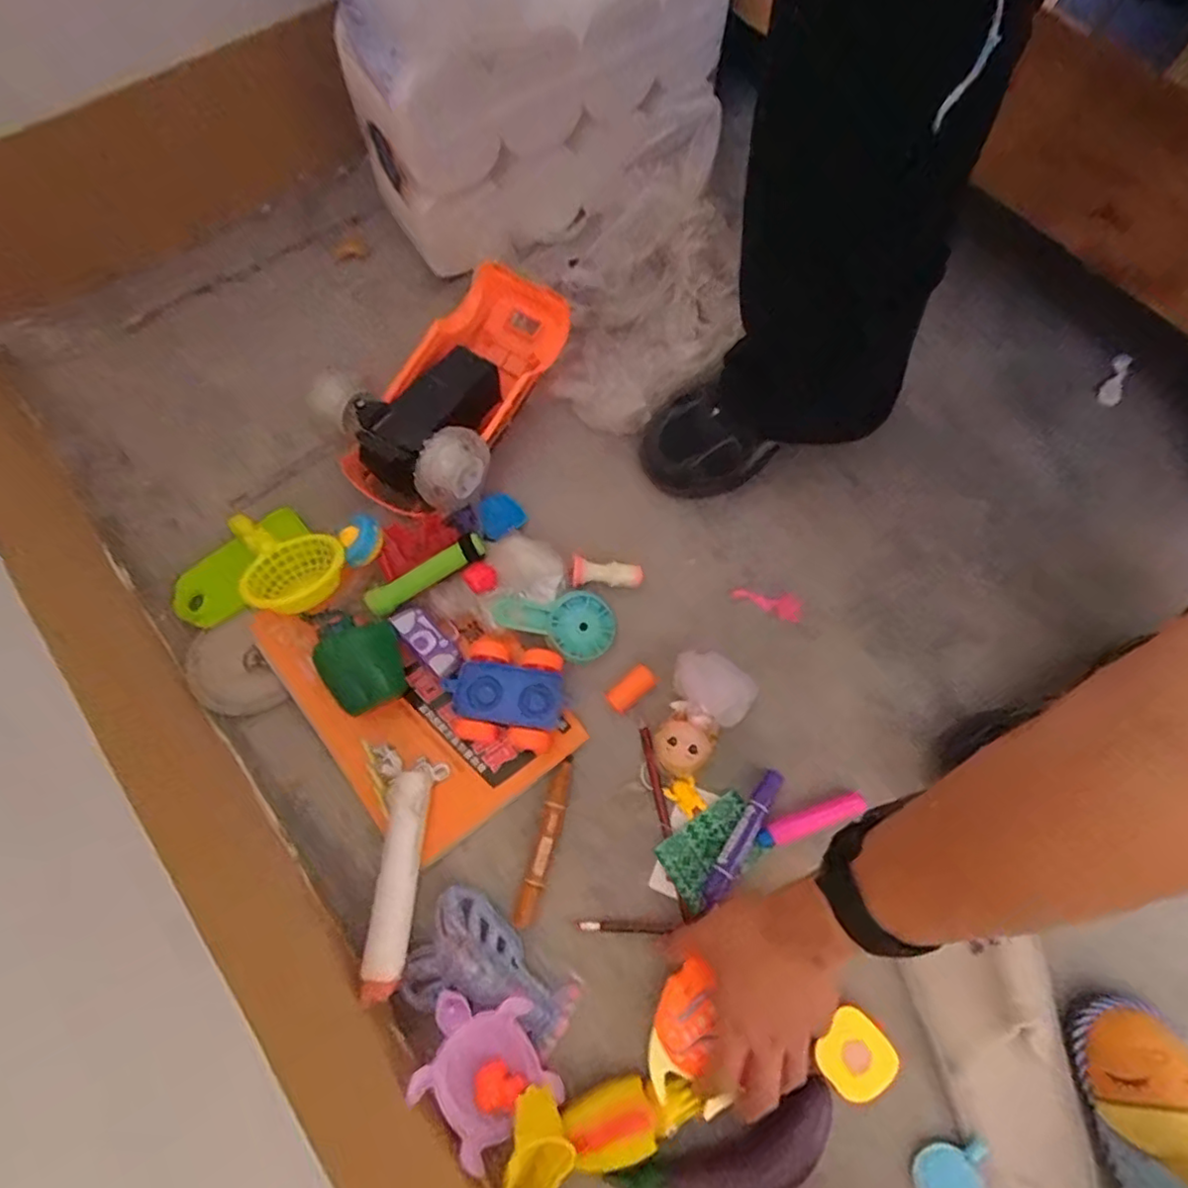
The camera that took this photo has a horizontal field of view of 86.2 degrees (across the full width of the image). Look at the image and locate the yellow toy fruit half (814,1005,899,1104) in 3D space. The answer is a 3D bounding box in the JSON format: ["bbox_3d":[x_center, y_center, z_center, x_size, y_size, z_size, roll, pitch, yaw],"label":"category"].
[{"bbox_3d":[0.182,0.321,0.440,0.045,0.015,0.048,42,73,14],"label":"yellow toy fruit half"}]

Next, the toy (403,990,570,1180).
[{"bbox_3d":[-0.076,0.324,0.439,0.086,0.033,0.098,-34,73,-13],"label":"toy"}]

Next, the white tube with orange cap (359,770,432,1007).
[{"bbox_3d":[-0.149,0.216,0.484,0.034,0.028,0.153,1,69,-1],"label":"white tube with orange cap"}]

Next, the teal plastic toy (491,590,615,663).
[{"bbox_3d":[-0.034,0.024,0.554,0.105,0.011,0.058,10,68,-11],"label":"teal plastic toy"}]

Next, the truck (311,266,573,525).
[{"bbox_3d":[-0.116,-0.185,0.599,0.140,0.115,0.252,33,72,11],"label":"truck"}]

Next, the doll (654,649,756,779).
[{"bbox_3d":[0.091,0.101,0.524,0.066,0.041,0.099,18,69,6],"label":"doll"}]

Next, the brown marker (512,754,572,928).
[{"bbox_3d":[-0.038,0.194,0.502,0.018,0.013,0.127,15,69,5],"label":"brown marker"}]

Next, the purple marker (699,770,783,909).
[{"bbox_3d":[0.118,0.193,0.506,0.019,0.012,0.116,30,71,10],"label":"purple marker"}]

